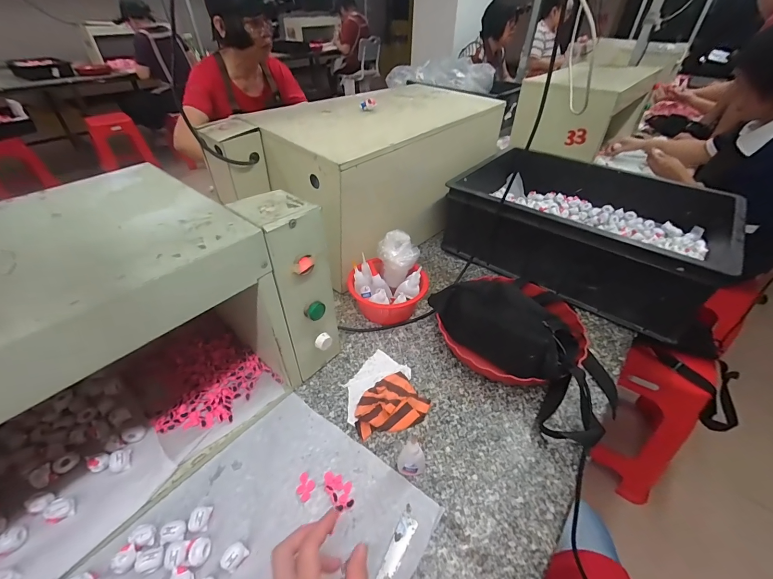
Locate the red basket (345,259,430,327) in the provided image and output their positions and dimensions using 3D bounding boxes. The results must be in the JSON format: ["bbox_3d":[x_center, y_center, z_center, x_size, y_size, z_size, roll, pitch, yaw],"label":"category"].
[{"bbox_3d":[0.003,0.013,0.663,0.150,0.088,0.106,0,40,-2],"label":"red basket"}]

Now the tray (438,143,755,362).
[{"bbox_3d":[0.429,-0.150,0.794,0.529,0.185,0.363,31,49,30],"label":"tray"}]

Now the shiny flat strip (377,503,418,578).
[{"bbox_3d":[0.011,0.300,0.389,0.021,0.004,0.099,19,43,18],"label":"shiny flat strip"}]

